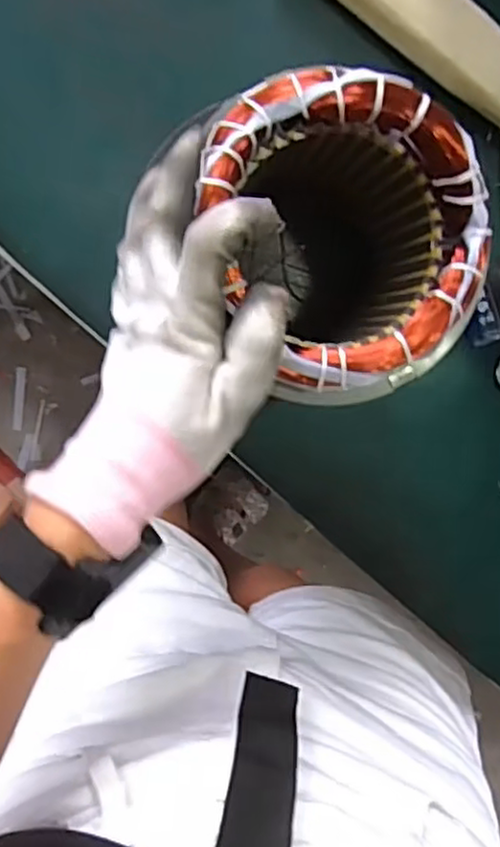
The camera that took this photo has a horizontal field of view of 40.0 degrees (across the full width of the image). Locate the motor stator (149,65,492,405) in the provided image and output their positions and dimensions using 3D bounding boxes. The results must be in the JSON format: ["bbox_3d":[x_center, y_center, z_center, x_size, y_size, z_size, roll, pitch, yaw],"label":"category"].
[{"bbox_3d":[0.038,-0.091,0.382,0.131,0.164,0.137,14,97,-6],"label":"motor stator"}]

